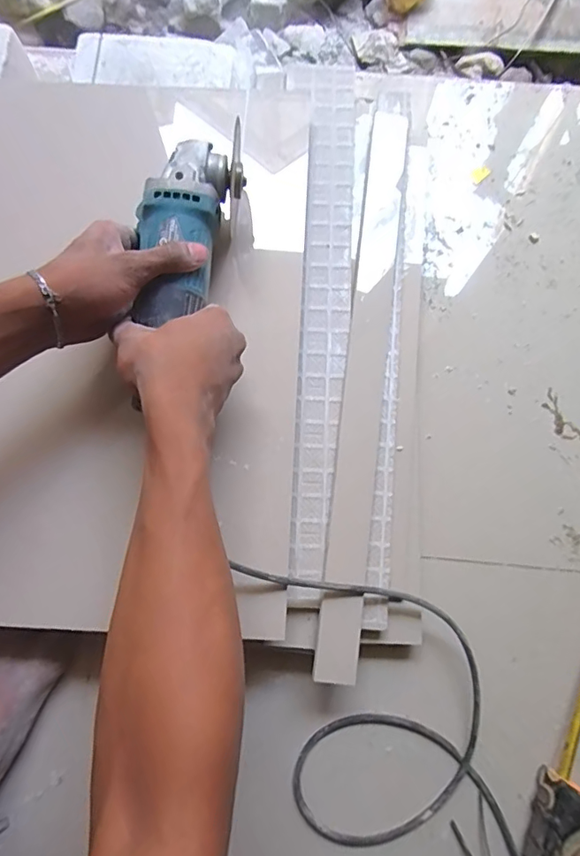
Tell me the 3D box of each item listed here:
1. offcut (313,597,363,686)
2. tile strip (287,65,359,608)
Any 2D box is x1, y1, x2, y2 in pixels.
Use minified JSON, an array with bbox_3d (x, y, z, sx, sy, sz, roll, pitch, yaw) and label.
[{"bbox_3d":[0.045,0.195,0.457,0.039,0.007,0.075,8,80,2],"label":"offcut"},{"bbox_3d":[0.038,-0.124,0.520,0.057,0.011,0.587,2,80,1],"label":"tile strip"}]

